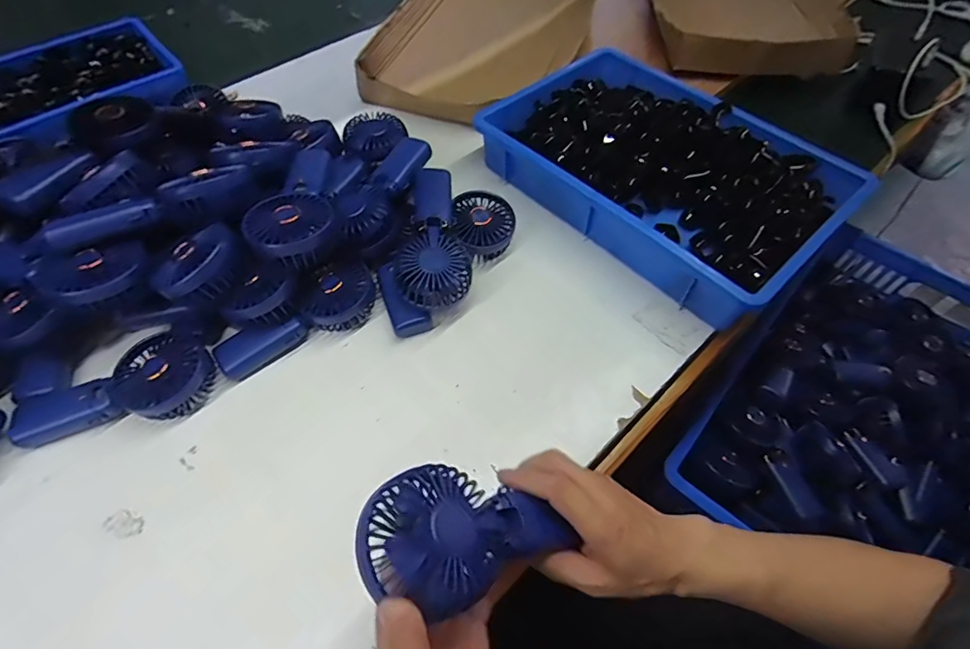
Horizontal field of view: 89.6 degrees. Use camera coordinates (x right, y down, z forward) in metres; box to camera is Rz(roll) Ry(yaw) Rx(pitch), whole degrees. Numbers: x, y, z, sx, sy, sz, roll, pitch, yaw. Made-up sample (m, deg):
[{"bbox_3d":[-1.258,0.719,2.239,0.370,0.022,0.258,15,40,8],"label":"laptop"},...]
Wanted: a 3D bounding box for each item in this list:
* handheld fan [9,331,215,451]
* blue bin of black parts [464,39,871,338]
[{"bbox_3d":[-0.370,0.073,0.482,0.191,0.052,0.078,-27,60,-16],"label":"handheld fan"},{"bbox_3d":[0.228,-0.208,0.637,0.270,0.078,0.406,-37,64,-21],"label":"blue bin of black parts"}]

